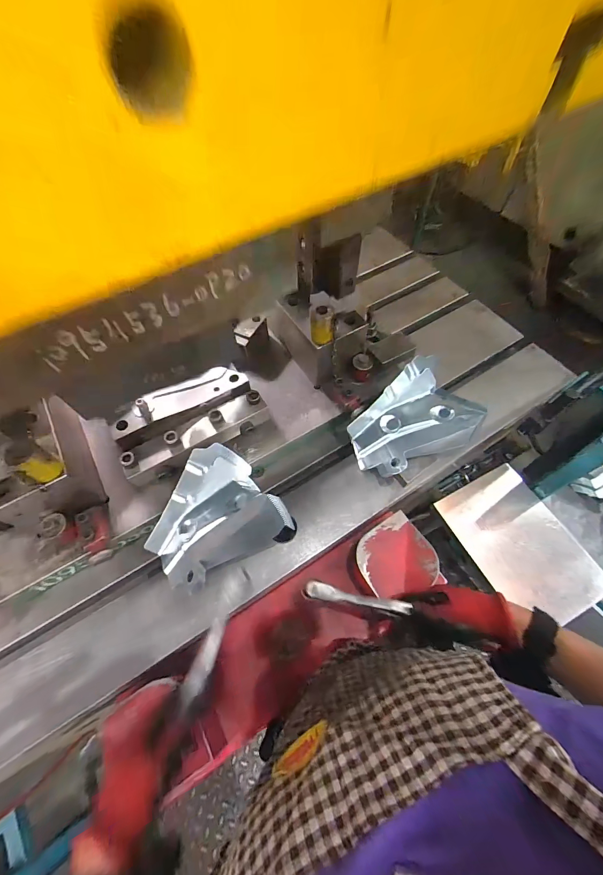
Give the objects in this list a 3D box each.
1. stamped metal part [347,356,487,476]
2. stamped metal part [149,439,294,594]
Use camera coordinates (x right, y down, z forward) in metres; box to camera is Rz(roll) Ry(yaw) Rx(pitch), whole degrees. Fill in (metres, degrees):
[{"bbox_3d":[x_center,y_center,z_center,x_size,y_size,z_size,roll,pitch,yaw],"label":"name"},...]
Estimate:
[{"bbox_3d":[0.196,-0.014,0.608,0.202,0.112,0.149,-35,66,-16],"label":"stamped metal part"},{"bbox_3d":[-0.138,0.117,0.524,0.202,0.072,0.172,-26,64,-12],"label":"stamped metal part"}]

